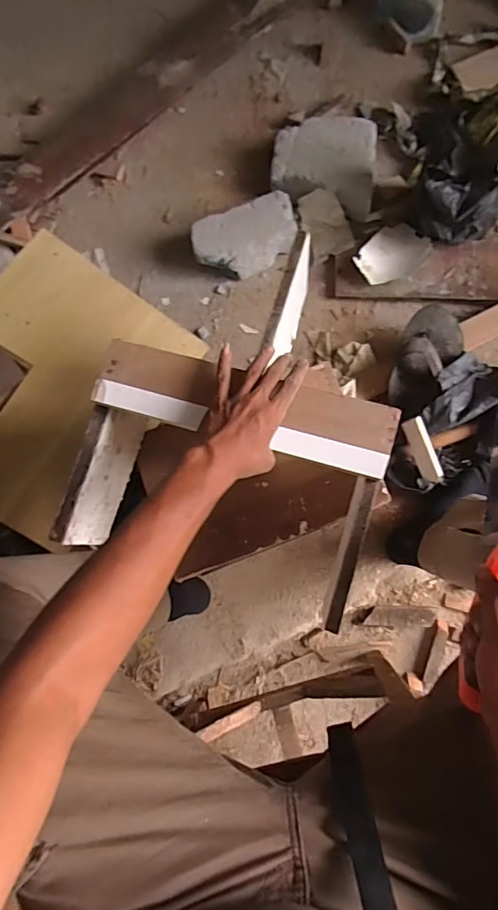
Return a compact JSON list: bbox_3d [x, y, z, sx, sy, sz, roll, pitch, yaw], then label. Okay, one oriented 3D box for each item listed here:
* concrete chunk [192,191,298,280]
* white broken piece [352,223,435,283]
[{"bbox_3d":[-0.004,-0.430,0.988,0.204,0.078,0.128,-18,81,3],"label":"concrete chunk"},{"bbox_3d":[0.277,-0.390,0.960,0.138,0.012,0.108,-42,80,-1],"label":"white broken piece"}]

